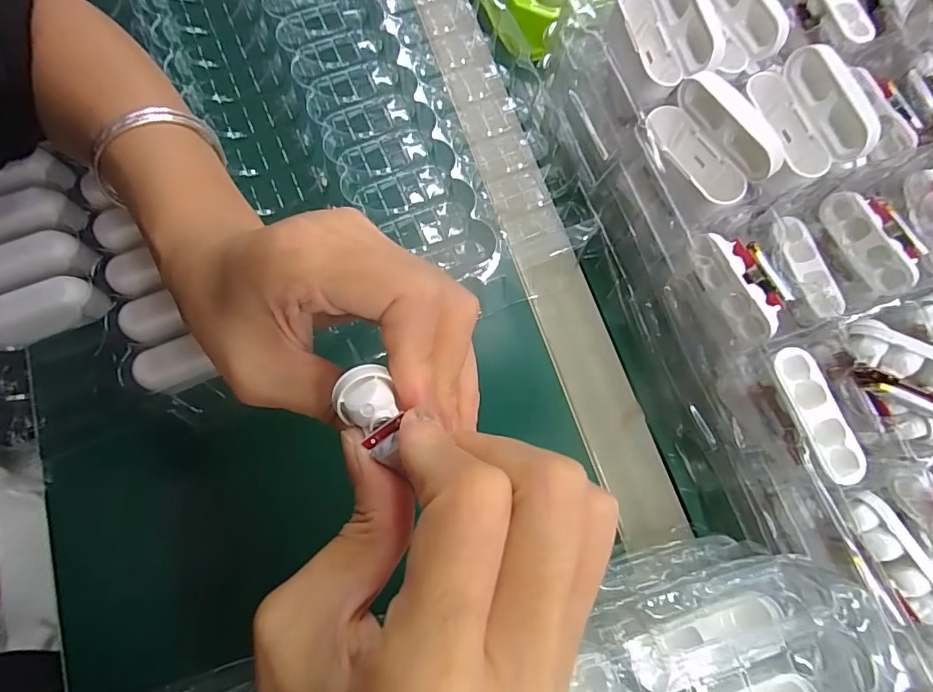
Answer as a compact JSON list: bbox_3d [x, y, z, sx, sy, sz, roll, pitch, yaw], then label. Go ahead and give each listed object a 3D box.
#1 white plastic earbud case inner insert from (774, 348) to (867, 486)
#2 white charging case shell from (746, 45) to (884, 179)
[{"bbox_3d":[0.161,0.032,0.222,0.019,0.010,0.062,-21,77,-8],"label":"white plastic earbud case inner insert"},{"bbox_3d":[0.180,-0.122,0.253,0.030,0.038,0.064,-19,76,-8],"label":"white charging case shell"}]

